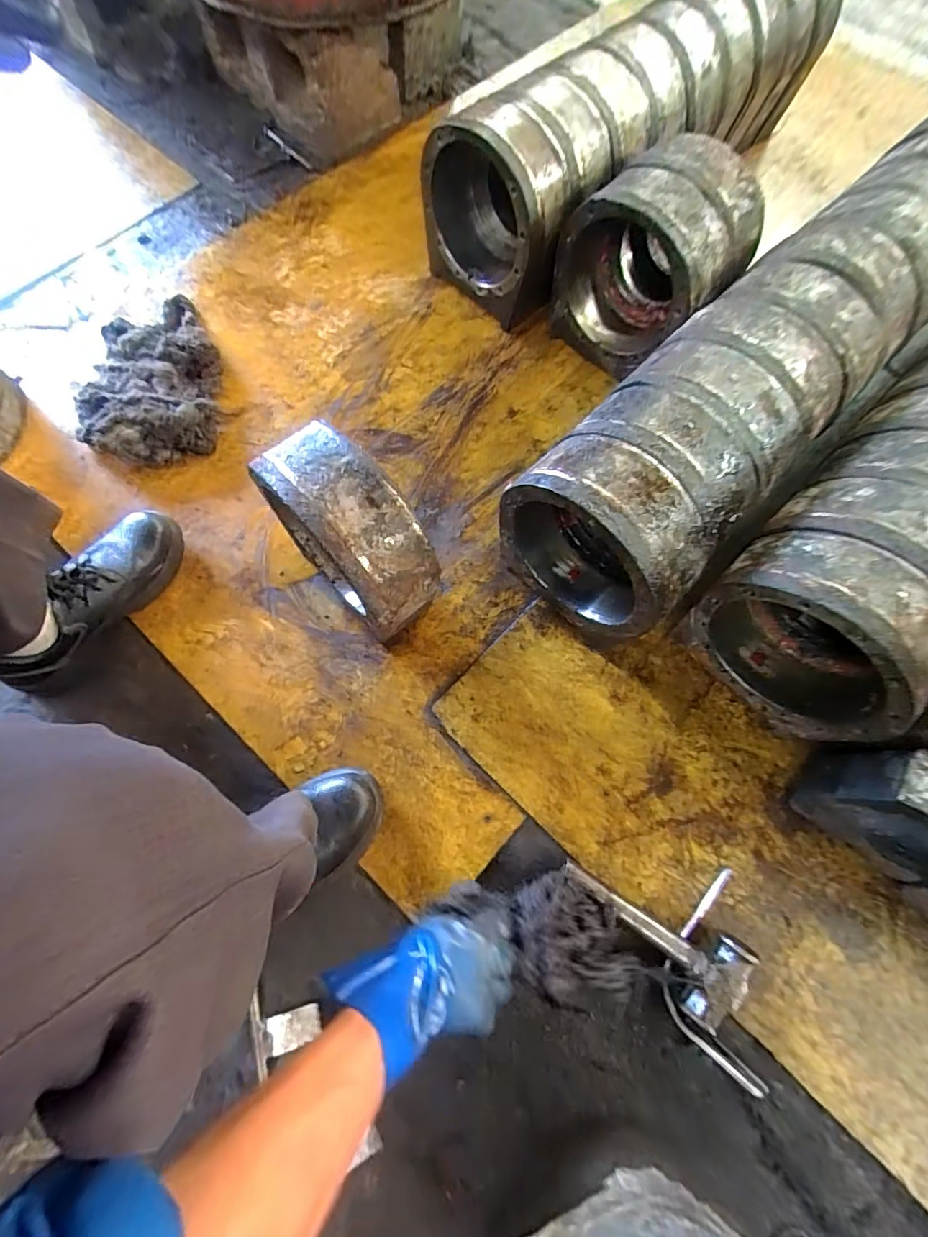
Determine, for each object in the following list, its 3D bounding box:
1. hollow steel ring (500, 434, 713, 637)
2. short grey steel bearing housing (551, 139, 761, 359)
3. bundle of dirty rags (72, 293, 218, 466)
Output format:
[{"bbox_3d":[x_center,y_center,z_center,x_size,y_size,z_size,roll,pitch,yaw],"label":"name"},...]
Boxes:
[{"bbox_3d":[0.151,-0.091,0.561,0.212,0.204,0.098,44,75,11],"label":"hollow steel ring"},{"bbox_3d":[0.263,-0.511,0.693,0.225,0.205,0.173,36,74,9],"label":"short grey steel bearing housing"},{"bbox_3d":[-0.472,-0.362,0.729,0.199,0.065,0.280,-6,72,-5],"label":"bundle of dirty rags"}]

